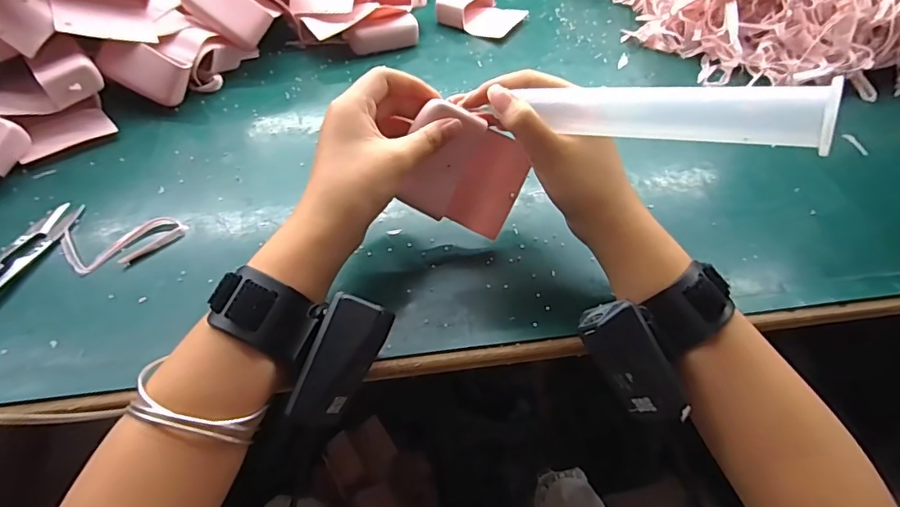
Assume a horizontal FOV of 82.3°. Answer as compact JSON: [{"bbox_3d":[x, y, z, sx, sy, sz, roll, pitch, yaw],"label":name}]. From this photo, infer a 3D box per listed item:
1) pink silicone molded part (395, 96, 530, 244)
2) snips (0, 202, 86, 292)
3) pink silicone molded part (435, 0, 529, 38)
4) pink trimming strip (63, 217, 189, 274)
[{"bbox_3d":[0.010,-0.056,0.351,0.086,0.070,0.013,18,13,-30],"label":"pink silicone molded part"},{"bbox_3d":[-0.286,0.002,0.342,0.022,0.006,0.105,12,51,7],"label":"snips"},{"bbox_3d":[0.038,-0.281,0.588,0.082,0.030,0.078,25,54,17],"label":"pink silicone molded part"},{"bbox_3d":[-0.225,-0.007,0.357,0.077,0.005,0.037,-14,53,-13],"label":"pink trimming strip"}]

